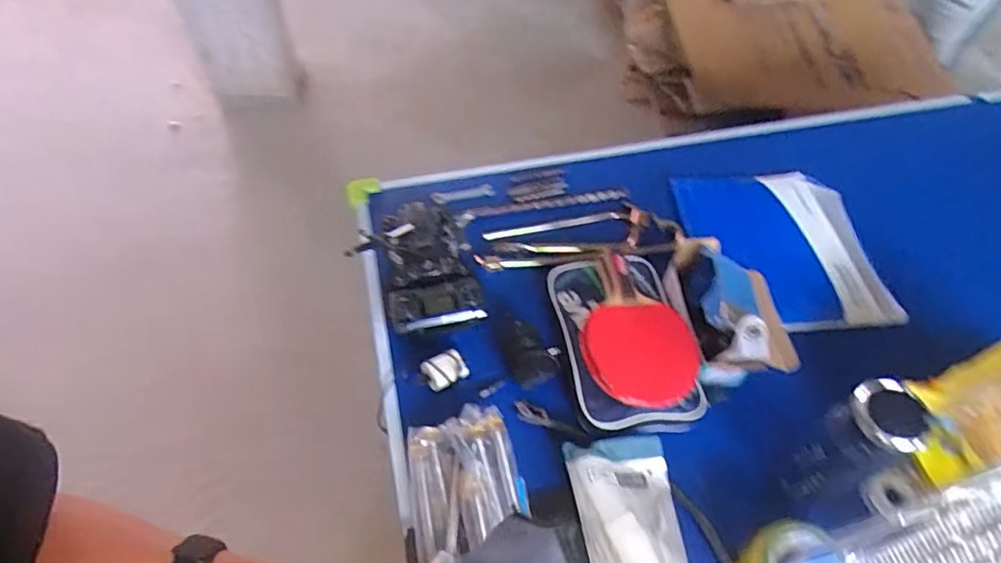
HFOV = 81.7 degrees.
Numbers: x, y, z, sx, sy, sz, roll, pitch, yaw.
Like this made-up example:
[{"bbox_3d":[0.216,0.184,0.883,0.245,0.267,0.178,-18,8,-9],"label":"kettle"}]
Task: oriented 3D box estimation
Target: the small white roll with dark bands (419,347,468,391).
[{"bbox_3d":[-0.077,0.122,0.806,0.058,0.031,0.040,-24,57,-24],"label":"small white roll with dark bands"}]

